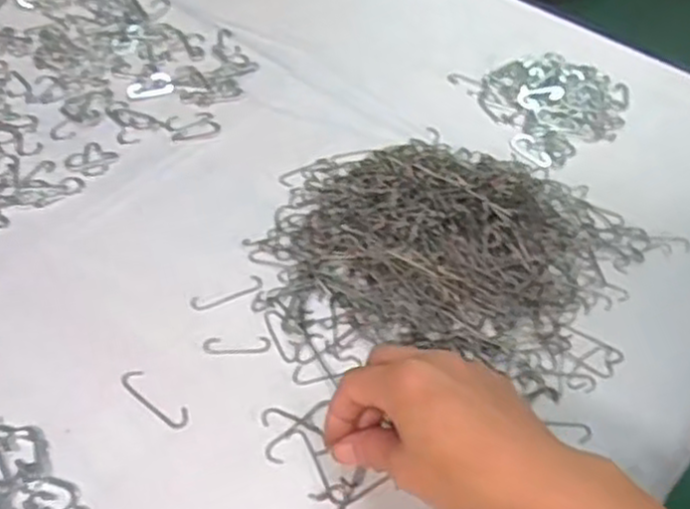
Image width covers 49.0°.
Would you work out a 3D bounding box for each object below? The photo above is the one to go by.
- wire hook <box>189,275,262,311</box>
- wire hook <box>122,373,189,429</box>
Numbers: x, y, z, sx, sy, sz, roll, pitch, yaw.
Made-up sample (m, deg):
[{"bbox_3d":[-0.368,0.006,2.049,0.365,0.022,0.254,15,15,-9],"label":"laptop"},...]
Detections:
[{"bbox_3d":[-0.075,0.024,0.481,0.046,0.004,0.013,-20,54,-19],"label":"wire hook"},{"bbox_3d":[-0.108,0.081,0.431,0.048,0.004,0.013,33,55,22],"label":"wire hook"}]

